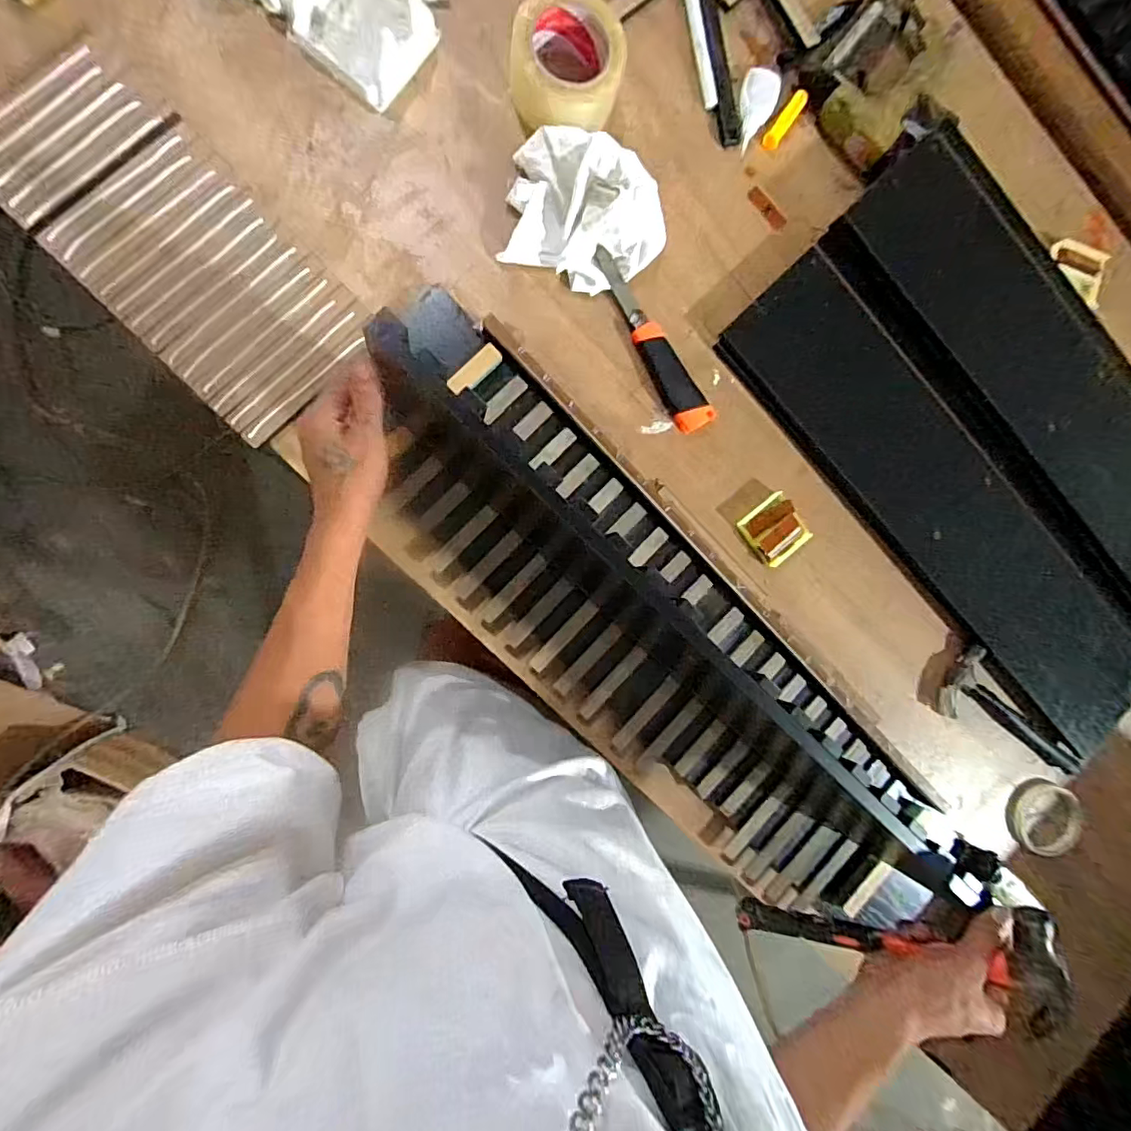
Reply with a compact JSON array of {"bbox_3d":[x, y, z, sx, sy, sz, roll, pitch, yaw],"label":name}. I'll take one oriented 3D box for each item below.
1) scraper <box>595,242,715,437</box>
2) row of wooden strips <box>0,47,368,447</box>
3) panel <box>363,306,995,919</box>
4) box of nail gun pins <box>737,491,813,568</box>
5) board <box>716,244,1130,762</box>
[{"bbox_3d":[0.097,-0.247,0.608,0.042,0.021,0.212,-33,96,-7],"label":"scraper"},{"bbox_3d":[-0.368,-0.301,0.525,0.164,0.018,0.352,-45,97,-6],"label":"row of wooden strips"},{"bbox_3d":[0.108,0.087,0.603,0.222,0.038,0.858,-45,98,-6],"label":"panel"},{"bbox_3d":[0.242,-0.040,0.637,0.064,0.018,0.069,-37,96,-7],"label":"box of nail gun pins"},{"bbox_3d":[0.477,-0.054,0.657,0.188,0.048,0.701,-43,97,-6],"label":"board"}]

